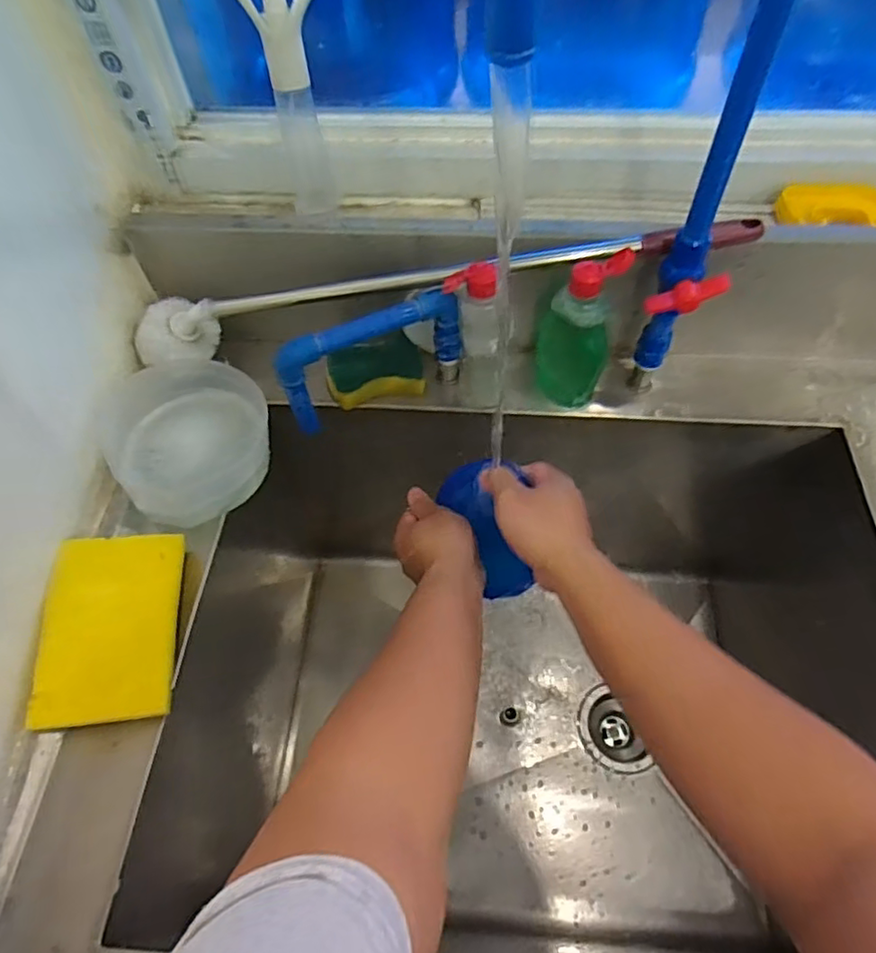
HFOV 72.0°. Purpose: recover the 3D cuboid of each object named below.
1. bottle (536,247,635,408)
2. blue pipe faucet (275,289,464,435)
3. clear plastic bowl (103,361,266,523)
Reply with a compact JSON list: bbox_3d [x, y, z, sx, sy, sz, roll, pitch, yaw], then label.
[{"bbox_3d":[0.129,-0.131,0.574,0.070,0.172,0.038,13,60,10],"label":"bottle"},{"bbox_3d":[-0.059,-0.103,0.572,0.173,0.106,0.046,-26,61,-13],"label":"blue pipe faucet"},{"bbox_3d":[-0.246,-0.044,0.588,0.146,0.057,0.170,-40,65,-20],"label":"clear plastic bowl"}]

